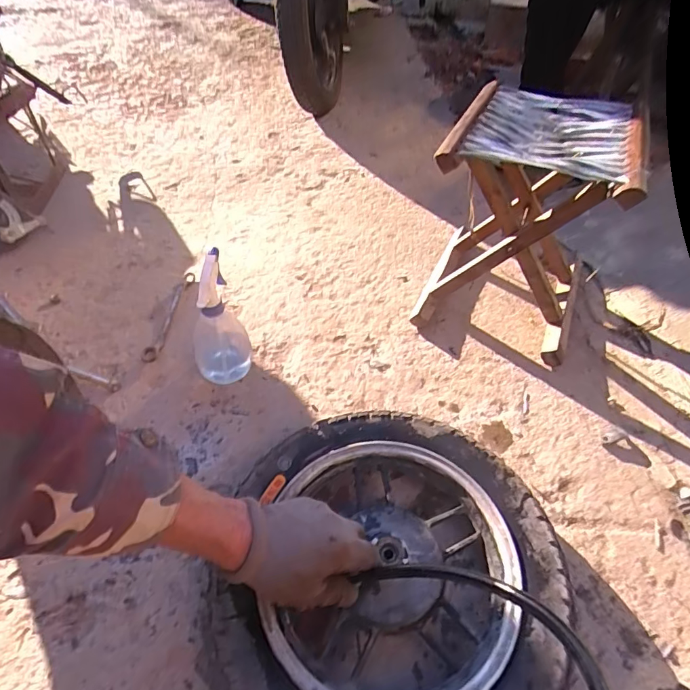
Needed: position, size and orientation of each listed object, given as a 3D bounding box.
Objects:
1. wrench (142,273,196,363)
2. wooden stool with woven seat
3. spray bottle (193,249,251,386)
[{"bbox_3d":[-0.301,-0.056,0.786,0.026,0.021,0.214,2,47,3],"label":"wrench"},{"bbox_3d":[0.278,-0.191,0.723,0.249,0.305,0.278,18,50,17],"label":"wooden stool with woven seat"},{"bbox_3d":[-0.192,-0.040,0.665,0.086,0.178,0.098,-18,49,-15],"label":"spray bottle"}]

